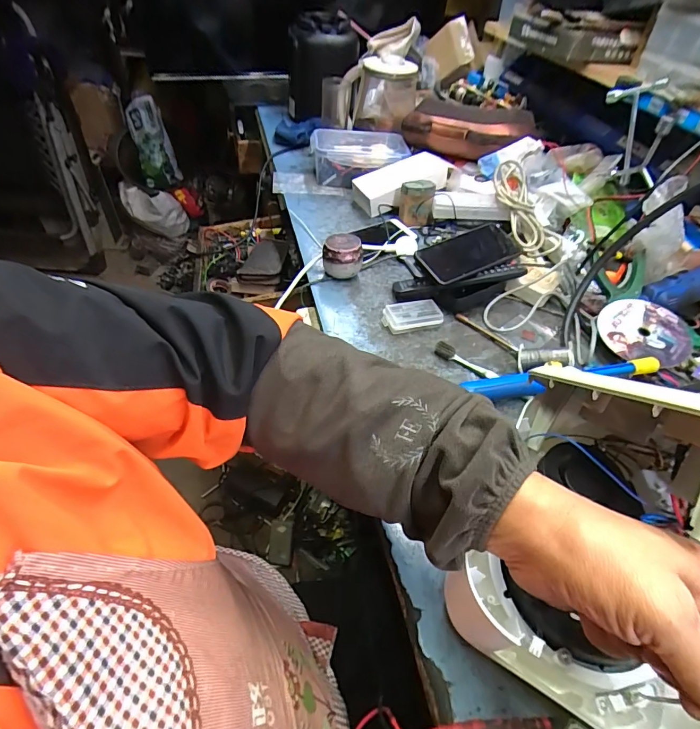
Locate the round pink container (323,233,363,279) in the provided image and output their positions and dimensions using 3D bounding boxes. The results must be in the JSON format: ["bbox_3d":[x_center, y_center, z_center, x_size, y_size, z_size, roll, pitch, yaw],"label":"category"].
[{"bbox_3d":[-0.012,-0.170,0.670,0.062,0.065,0.052,6,46,-2],"label":"round pink container"}]

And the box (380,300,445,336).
[{"bbox_3d":[0.092,-0.072,0.614,0.086,0.014,0.046,-12,72,-14],"label":"box"}]

